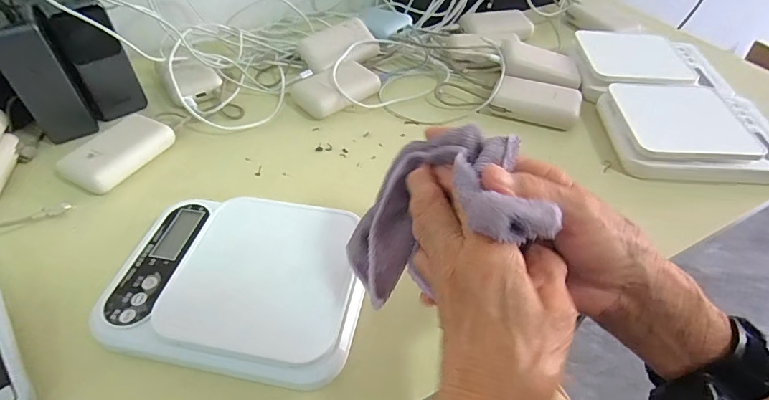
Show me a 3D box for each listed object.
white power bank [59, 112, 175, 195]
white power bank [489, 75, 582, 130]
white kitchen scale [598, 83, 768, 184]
[{"bbox_3d":[-0.278,-0.051,0.448,0.054,0.032,0.098,22,51,20],"label":"white power bank"},{"bbox_3d":[0.184,-0.120,0.515,0.096,0.023,0.059,15,49,14],"label":"white power bank"},{"bbox_3d":[0.342,-0.079,0.475,0.175,0.036,0.135,3,47,3],"label":"white kitchen scale"}]

